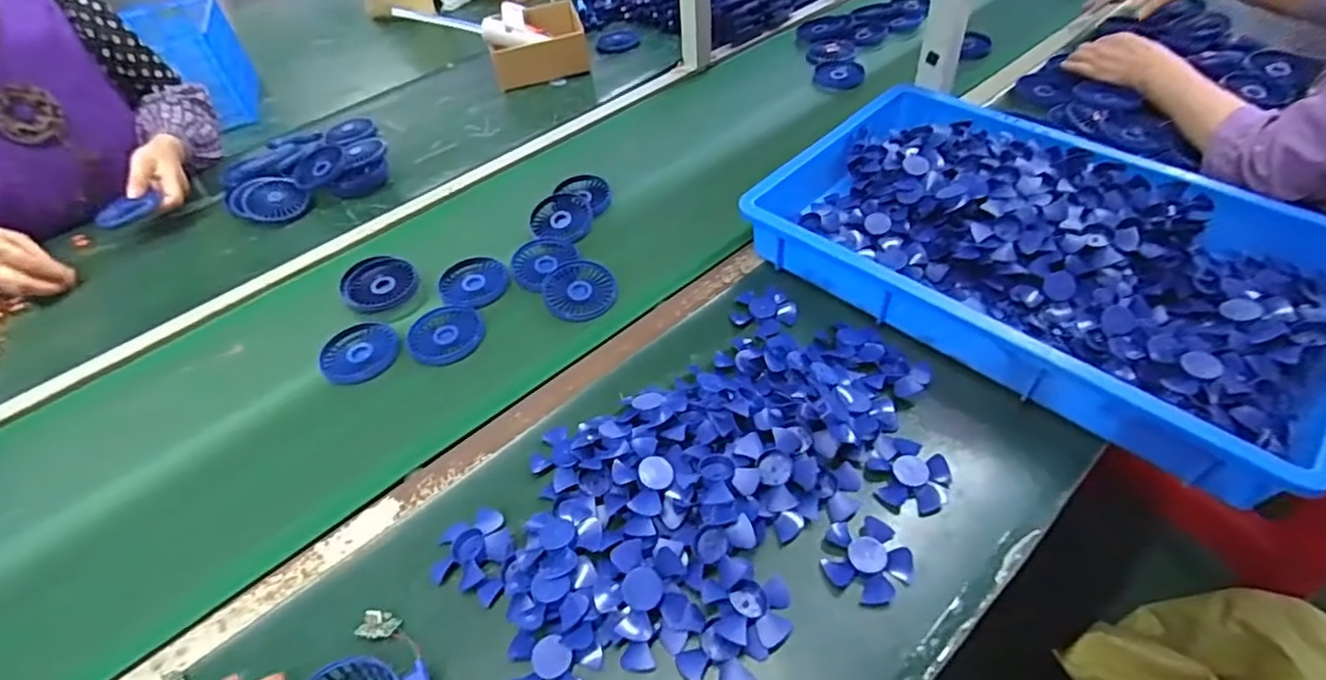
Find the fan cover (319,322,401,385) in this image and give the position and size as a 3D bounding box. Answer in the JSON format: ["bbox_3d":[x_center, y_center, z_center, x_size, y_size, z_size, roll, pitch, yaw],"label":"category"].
[{"bbox_3d":[-0.352,0.014,0.738,0.086,0.012,0.094,-19,48,-12],"label":"fan cover"}]

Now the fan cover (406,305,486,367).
[{"bbox_3d":[-0.255,-0.006,0.747,0.087,0.015,0.086,-19,48,-11],"label":"fan cover"}]

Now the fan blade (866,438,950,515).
[{"bbox_3d":[0.223,0.124,0.578,0.066,0.019,0.070,-3,47,3],"label":"fan blade"}]

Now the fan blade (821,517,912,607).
[{"bbox_3d":[0.171,0.180,0.529,0.071,0.014,0.069,-3,47,3],"label":"fan blade"}]

